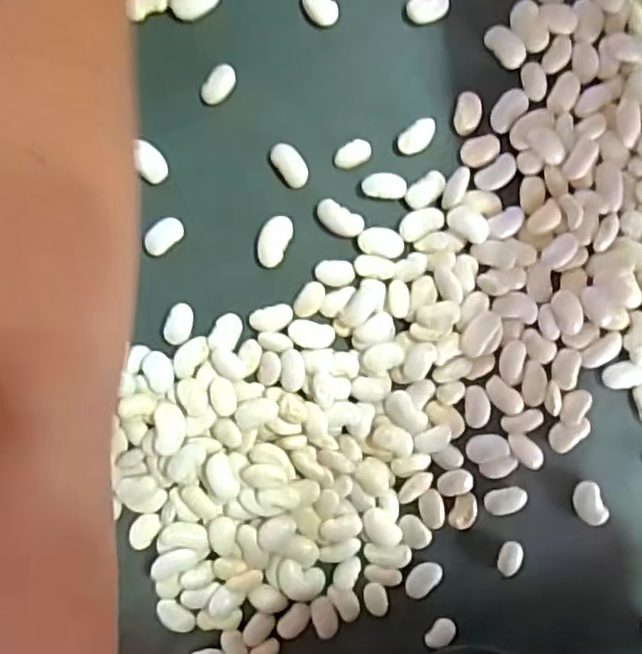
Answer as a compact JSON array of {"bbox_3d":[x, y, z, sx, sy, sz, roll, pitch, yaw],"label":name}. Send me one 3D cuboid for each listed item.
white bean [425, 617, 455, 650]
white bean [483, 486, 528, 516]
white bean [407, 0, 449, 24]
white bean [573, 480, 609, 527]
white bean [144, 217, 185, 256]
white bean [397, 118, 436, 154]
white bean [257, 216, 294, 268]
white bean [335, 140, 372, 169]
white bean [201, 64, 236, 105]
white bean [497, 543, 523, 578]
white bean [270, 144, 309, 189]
[{"bbox_3d":[0.062,0.159,0.350,0.012,0.004,0.018,39,93,-6],"label":"white bean"},{"bbox_3d":[0.095,0.089,0.345,0.021,0.004,0.013,-13,97,-1],"label":"white bean"},{"bbox_3d":[0.051,-0.152,0.321,0.020,0.004,0.014,-13,97,-1],"label":"white bean"},{"bbox_3d":[0.139,0.091,0.348,0.015,0.004,0.023,-20,97,0],"label":"white bean"},{"bbox_3d":[-0.075,-0.043,0.324,0.020,0.007,0.012,-41,96,2],"label":"white bean"},{"bbox_3d":[0.047,-0.092,0.327,0.021,0.004,0.012,-40,96,2],"label":"white bean"},{"bbox_3d":[-0.023,-0.041,0.327,0.014,0.005,0.025,20,95,-5],"label":"white bean"},{"bbox_3d":[0.016,-0.084,0.326,0.019,0.004,0.012,-27,97,1],"label":"white bean"},{"bbox_3d":[-0.048,-0.115,0.320,0.012,0.004,0.020,33,94,-6],"label":"white bean"},{"bbox_3d":[0.097,0.120,0.348,0.012,0.004,0.018,12,96,-4],"label":"white bean"},{"bbox_3d":[-0.015,-0.078,0.325,0.013,0.005,0.022,-38,97,2],"label":"white bean"}]

